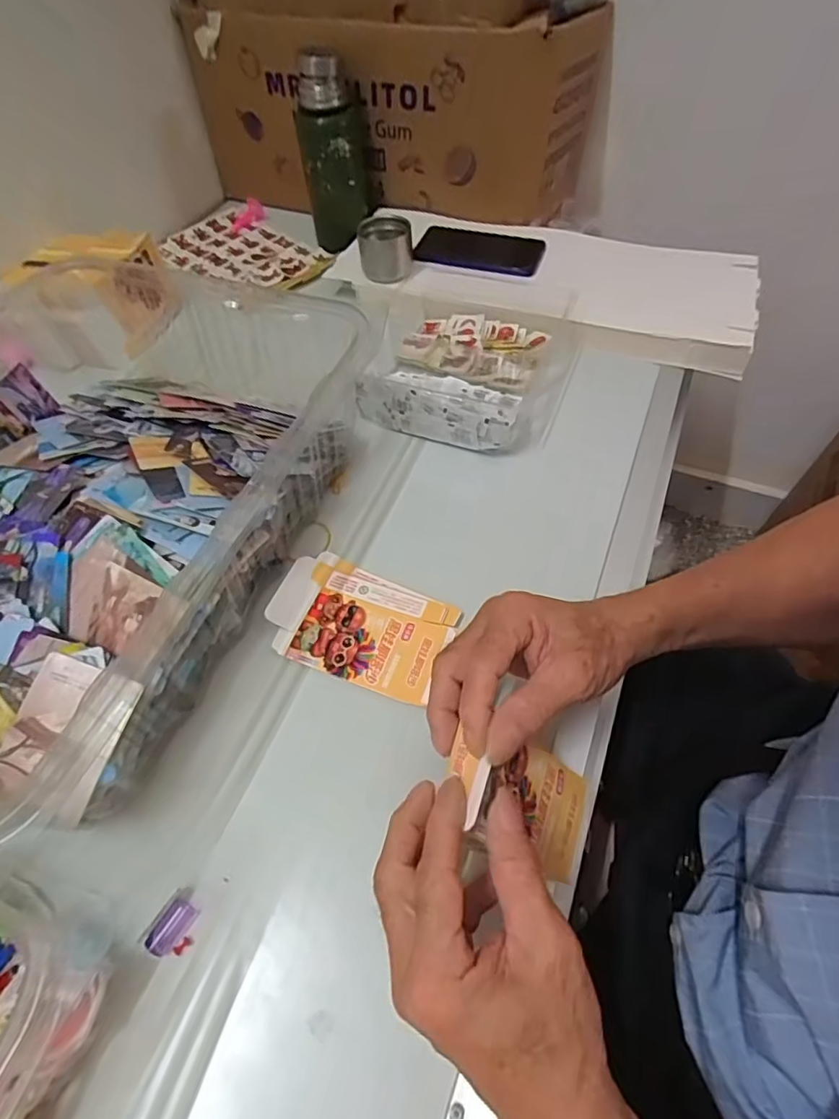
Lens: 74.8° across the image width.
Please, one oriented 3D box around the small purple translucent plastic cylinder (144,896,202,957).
[{"bbox_3d":[-0.145,0.216,0.323,0.015,0.013,0.028,27,62,19],"label":"small purple translucent plastic cylinder"}]

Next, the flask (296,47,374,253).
[{"bbox_3d":[-0.107,-0.519,0.707,0.080,0.198,0.086,-4,56,0],"label":"flask"}]

